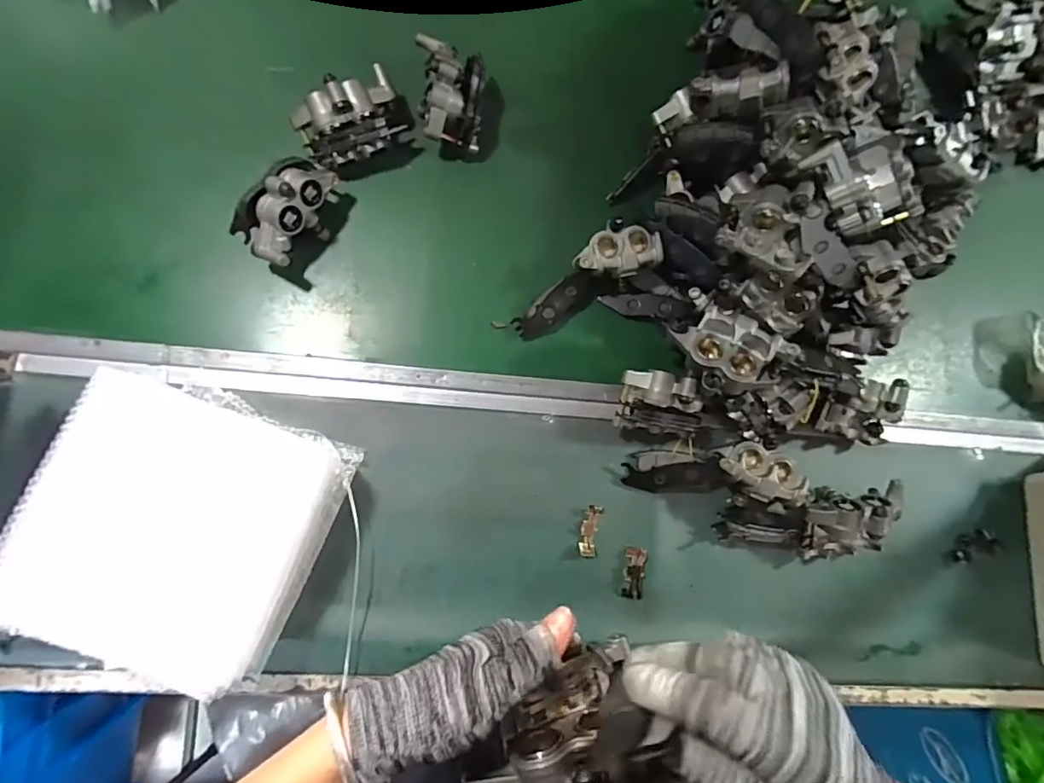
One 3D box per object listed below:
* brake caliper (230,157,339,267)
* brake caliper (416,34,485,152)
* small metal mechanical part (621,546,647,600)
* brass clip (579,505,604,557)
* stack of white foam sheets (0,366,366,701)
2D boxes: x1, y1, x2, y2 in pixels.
[{"bbox_3d":[-0.233,-0.185,0.505,0.069,0.073,0.115,31,79,-2],"label":"brake caliper"},{"bbox_3d":[-0.074,-0.318,0.538,0.065,0.073,0.100,0,82,-8],"label":"brake caliper"},{"bbox_3d":[0.118,0.193,0.538,0.023,0.012,0.053,10,81,-6],"label":"small metal mechanical part"},{"bbox_3d":[0.074,0.148,0.539,0.021,0.009,0.053,12,80,-6],"label":"brass clip"},{"bbox_3d":[-0.296,0.119,0.453,0.212,0.091,0.218,23,79,-4],"label":"stack of white foam sheets"}]

